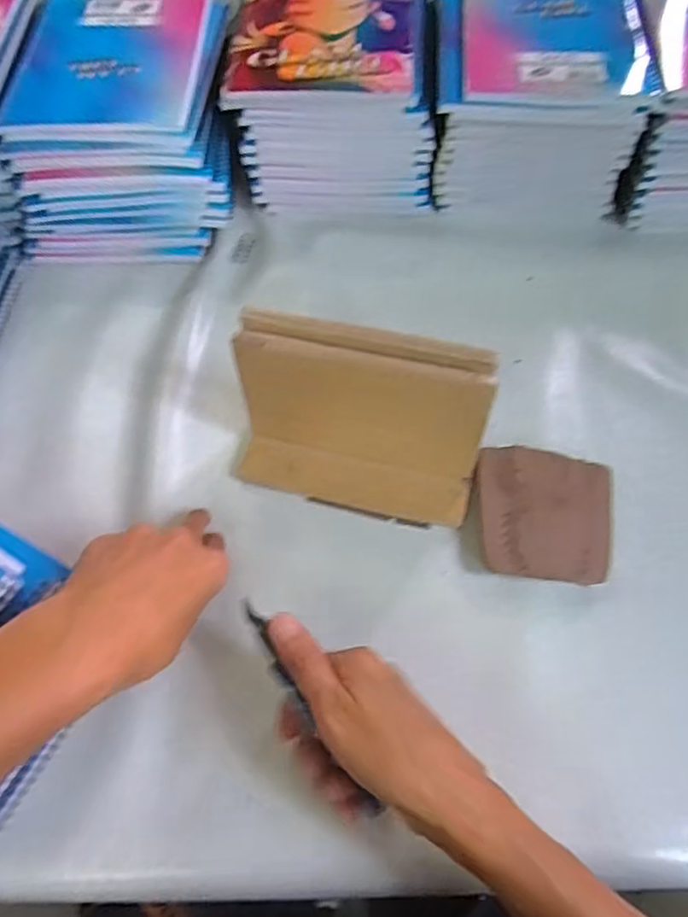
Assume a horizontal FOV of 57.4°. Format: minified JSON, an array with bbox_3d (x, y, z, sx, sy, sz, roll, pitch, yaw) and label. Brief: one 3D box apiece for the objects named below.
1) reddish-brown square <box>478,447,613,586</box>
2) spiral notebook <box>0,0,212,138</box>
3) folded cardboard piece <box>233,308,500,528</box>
[{"bbox_3d":[0.133,0.038,0.418,0.086,0.024,0.089,6,60,6],"label":"reddish-brown square"},{"bbox_3d":[-0.195,-0.338,0.528,0.149,0.009,0.189,0,63,1],"label":"spiral notebook"},{"bbox_3d":[0.007,-0.022,0.399,0.161,0.113,0.065,10,61,8],"label":"folded cardboard piece"}]

